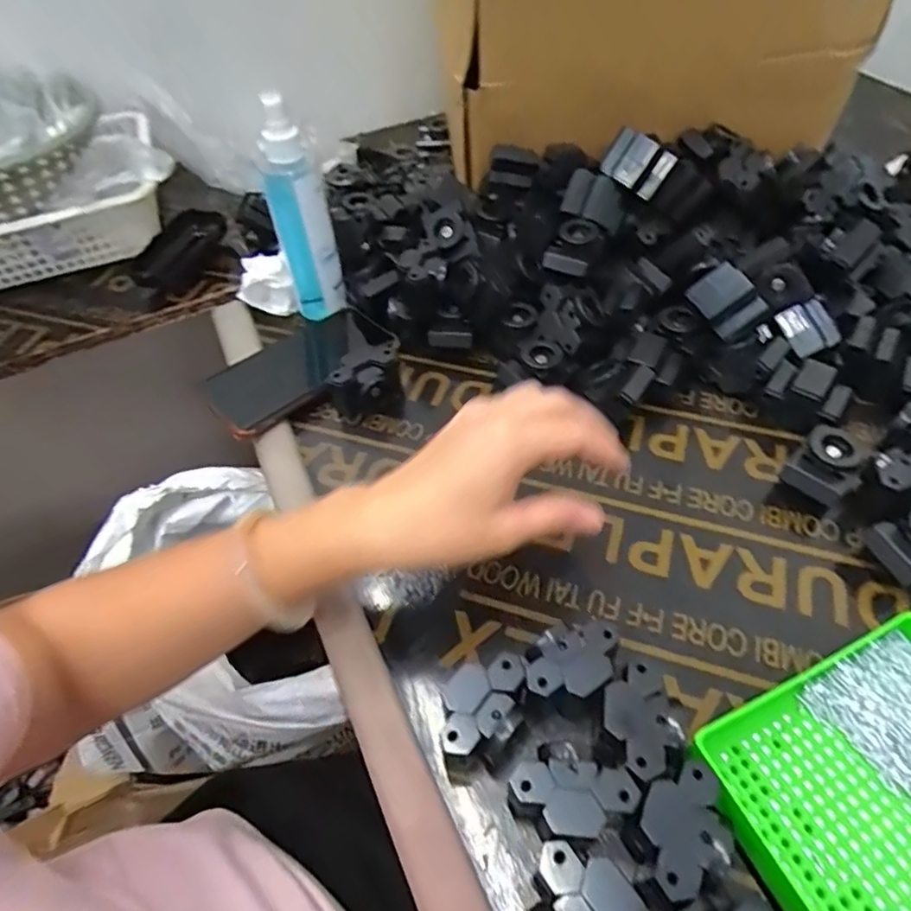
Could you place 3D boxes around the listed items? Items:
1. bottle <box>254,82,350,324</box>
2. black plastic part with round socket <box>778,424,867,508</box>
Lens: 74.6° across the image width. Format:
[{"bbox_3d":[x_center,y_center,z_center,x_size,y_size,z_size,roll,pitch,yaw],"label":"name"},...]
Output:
[{"bbox_3d":[-0.130,-0.195,0.506,0.045,0.191,0.033,-21,54,-13],"label":"bottle"},{"bbox_3d":[0.249,0.010,0.406,0.038,0.039,0.044,32,60,25],"label":"black plastic part with round socket"}]

